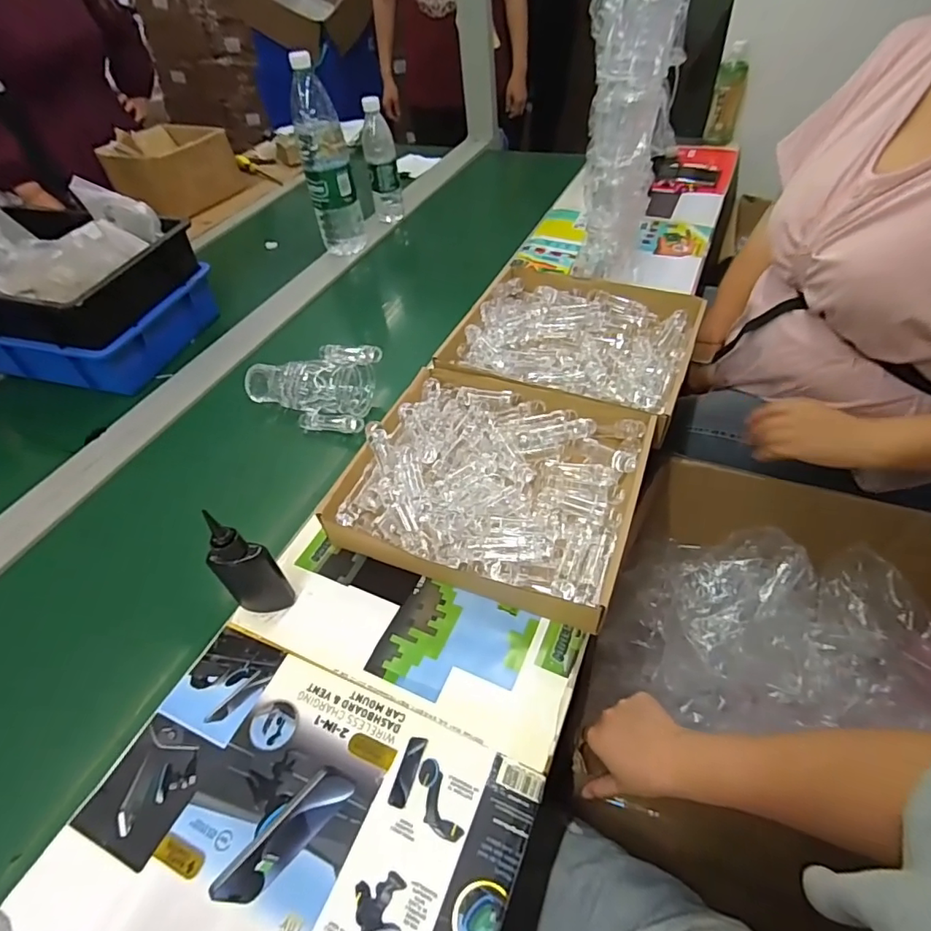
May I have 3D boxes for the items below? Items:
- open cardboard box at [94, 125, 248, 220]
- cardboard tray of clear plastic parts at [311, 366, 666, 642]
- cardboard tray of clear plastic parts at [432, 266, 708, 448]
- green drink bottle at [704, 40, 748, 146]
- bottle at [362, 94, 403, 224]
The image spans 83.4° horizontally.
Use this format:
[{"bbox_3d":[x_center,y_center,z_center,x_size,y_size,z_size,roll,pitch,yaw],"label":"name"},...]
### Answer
[{"bbox_3d":[-0.722,-0.731,1.292,0.200,0.143,0.263,24,54,25],"label":"open cardboard box"},{"bbox_3d":[0.036,0.012,0.594,0.303,0.059,0.287,16,51,19],"label":"cardboard tray of clear plastic parts"},{"bbox_3d":[0.162,-0.190,0.759,0.315,0.043,0.302,17,52,20],"label":"cardboard tray of clear plastic parts"},{"bbox_3d":[0.648,-0.906,1.293,0.056,0.203,0.062,-31,52,-21],"label":"green drink bottle"},{"bbox_3d":[-0.177,-0.638,1.108,0.061,0.233,0.054,-16,48,-8],"label":"bottle"}]

